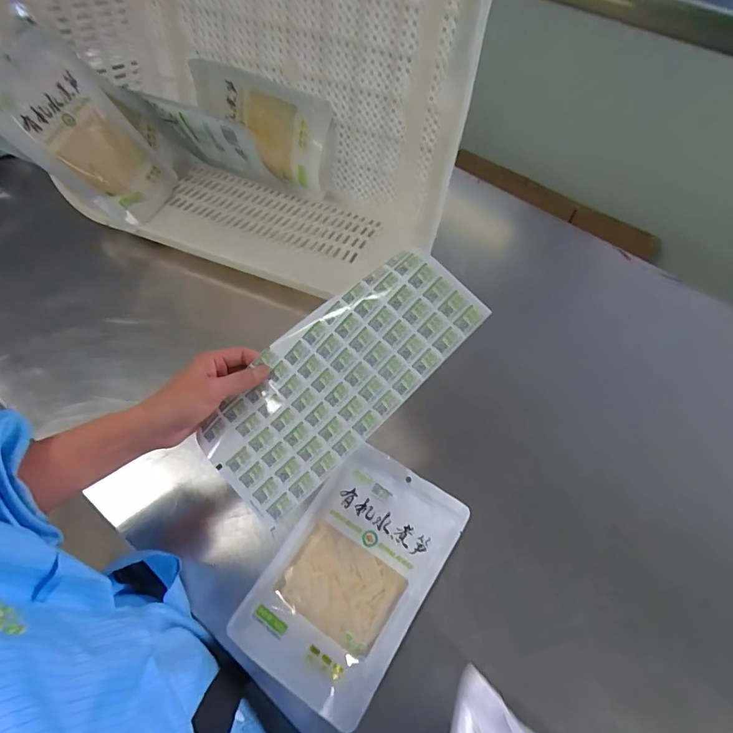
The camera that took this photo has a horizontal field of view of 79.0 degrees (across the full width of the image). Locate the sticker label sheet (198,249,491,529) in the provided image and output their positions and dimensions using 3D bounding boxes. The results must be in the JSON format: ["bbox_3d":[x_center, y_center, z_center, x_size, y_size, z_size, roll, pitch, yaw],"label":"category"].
[{"bbox_3d":[-0.030,0.009,0.440,0.287,0.022,0.130,-45,78,2],"label":"sticker label sheet"}]

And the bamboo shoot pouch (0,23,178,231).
[{"bbox_3d":[-0.413,-0.351,0.674,0.050,0.254,0.176,0,59,37],"label":"bamboo shoot pouch"}]

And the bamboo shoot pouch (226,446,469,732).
[{"bbox_3d":[-0.012,0.220,0.492,0.162,0.034,0.252,31,66,16],"label":"bamboo shoot pouch"}]

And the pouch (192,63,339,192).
[{"bbox_3d":[-0.178,-0.403,0.760,0.273,0.151,0.027,24,45,10],"label":"pouch"}]

